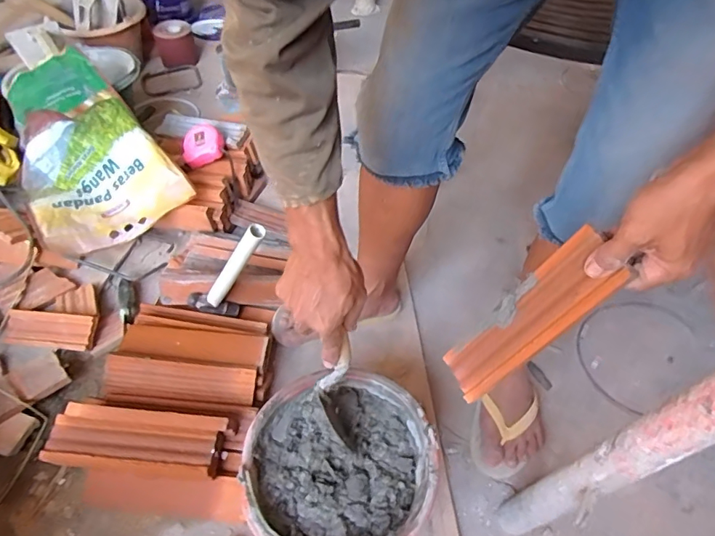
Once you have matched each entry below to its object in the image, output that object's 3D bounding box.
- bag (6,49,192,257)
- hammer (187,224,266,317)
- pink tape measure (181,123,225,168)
[{"bbox_3d":[-0.543,-0.237,0.941,0.266,0.160,0.389,-28,57,-24],"label":"bag"},{"bbox_3d":[-0.203,0.008,0.768,0.083,0.246,0.031,27,48,-16],"label":"hammer"},{"bbox_3d":[-0.339,-0.270,1.036,0.086,0.053,0.072,-11,52,-13],"label":"pink tape measure"}]

